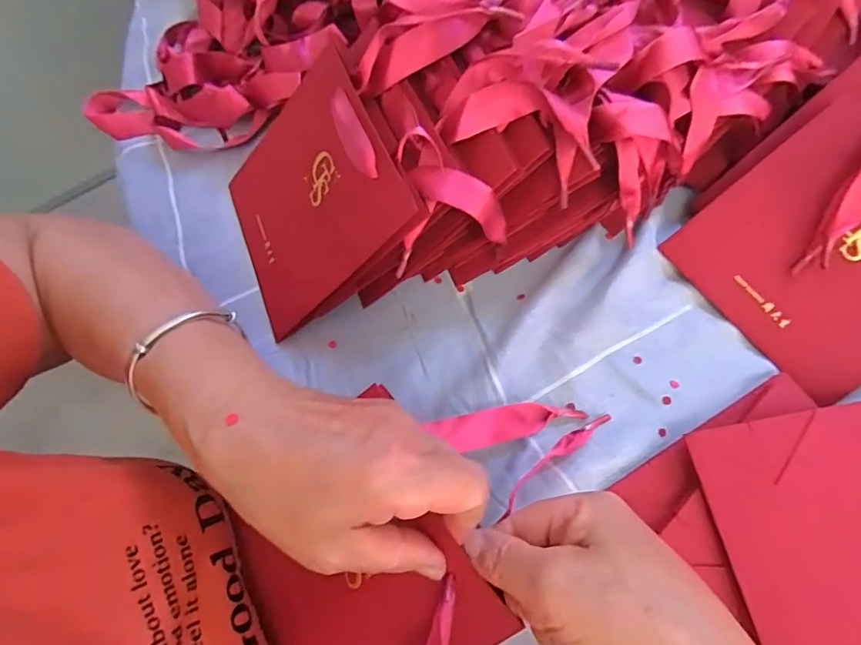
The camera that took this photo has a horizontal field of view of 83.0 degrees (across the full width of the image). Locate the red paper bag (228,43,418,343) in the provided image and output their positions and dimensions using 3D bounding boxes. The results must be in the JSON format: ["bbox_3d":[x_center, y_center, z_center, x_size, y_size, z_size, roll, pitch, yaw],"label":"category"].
[{"bbox_3d":[-0.082,-0.084,0.316,0.138,0.014,0.150,-40,63,30],"label":"red paper bag"}]

